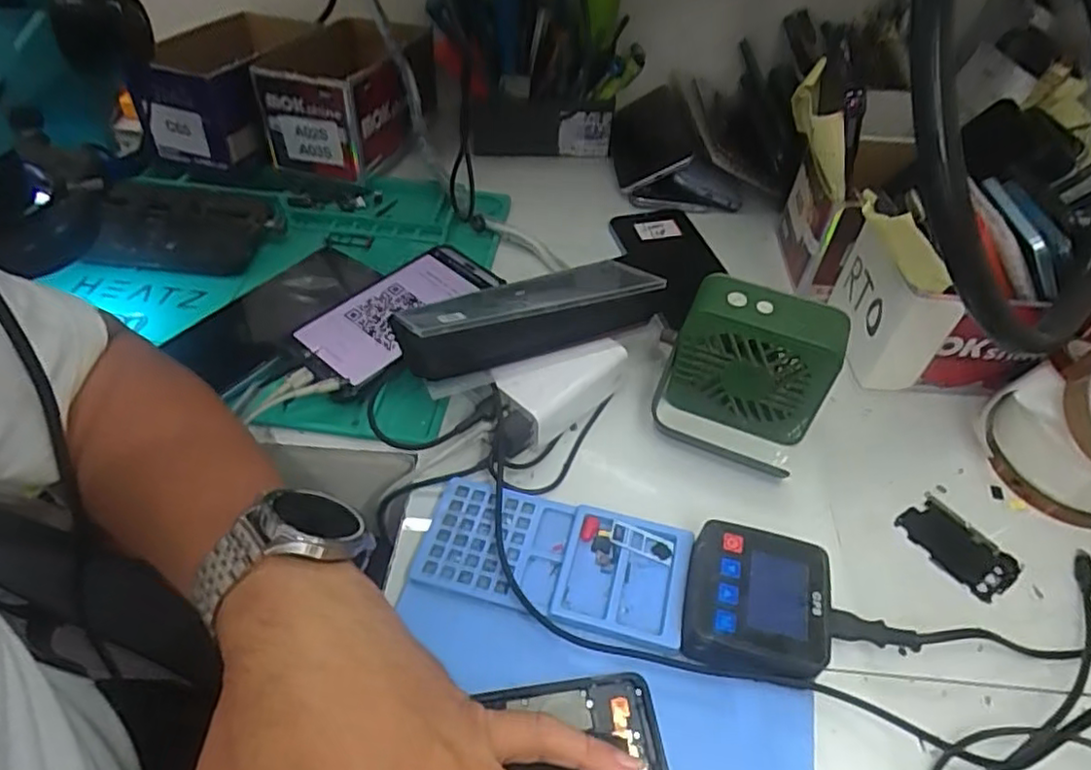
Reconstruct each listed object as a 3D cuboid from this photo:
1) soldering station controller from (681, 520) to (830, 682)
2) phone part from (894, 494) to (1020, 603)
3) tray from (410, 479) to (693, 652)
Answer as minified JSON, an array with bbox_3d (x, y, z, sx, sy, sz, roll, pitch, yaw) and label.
[{"bbox_3d":[0.110,0.116,0.351,0.073,0.033,0.073,10,49,4],"label":"soldering station controller"},{"bbox_3d":[0.251,0.099,0.401,0.040,0.004,0.065,-27,57,-25],"label":"phone part"},{"bbox_3d":[0.004,0.097,0.372,0.147,0.011,0.071,13,49,6],"label":"tray"}]

